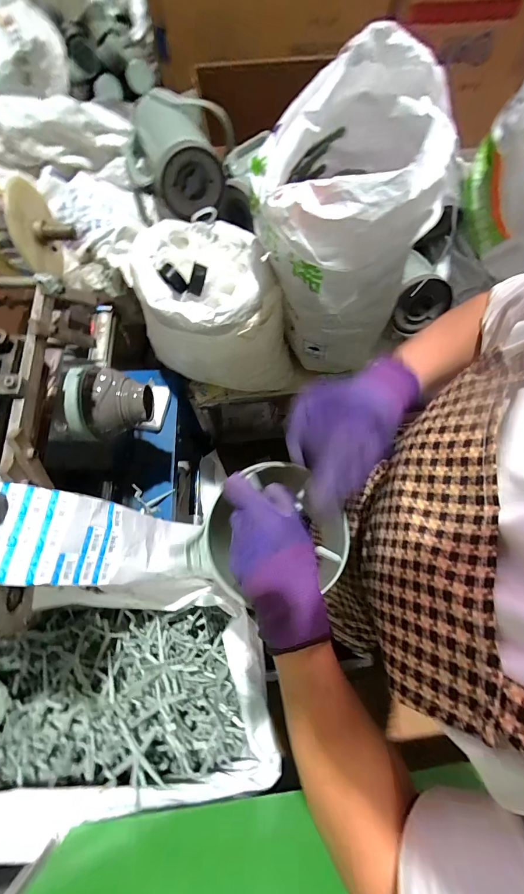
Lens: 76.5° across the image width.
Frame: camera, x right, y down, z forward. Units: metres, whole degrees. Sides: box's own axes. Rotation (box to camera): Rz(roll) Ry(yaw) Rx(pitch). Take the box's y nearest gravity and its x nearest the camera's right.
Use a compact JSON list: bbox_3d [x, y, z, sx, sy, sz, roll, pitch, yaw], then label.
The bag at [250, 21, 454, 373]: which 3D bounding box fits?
[{"bbox_3d":[0.157,-0.477,0.789,0.348,0.545,0.380,-2,72,-2],"label":"bag"}]

